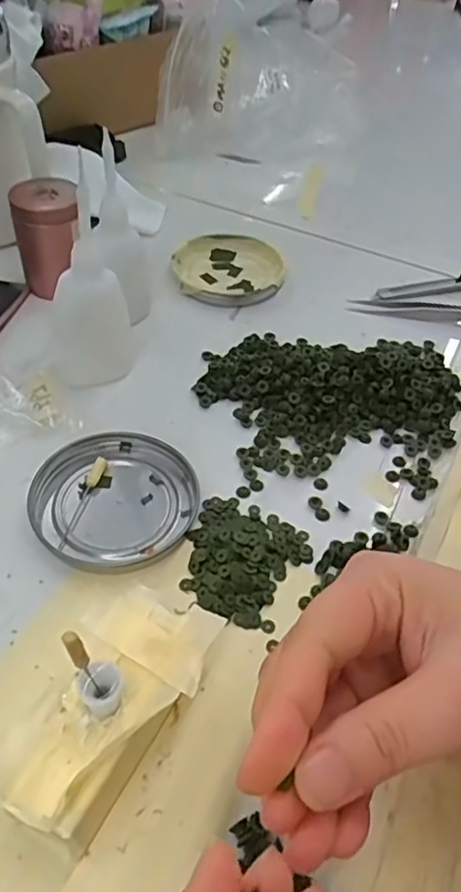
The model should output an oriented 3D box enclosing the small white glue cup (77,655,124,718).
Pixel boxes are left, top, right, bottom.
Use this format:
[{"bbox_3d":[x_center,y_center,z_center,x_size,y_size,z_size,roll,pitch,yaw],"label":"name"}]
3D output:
[{"bbox_3d":[-0.043,0.081,0.206,0.012,0.016,0.014,23,50,16],"label":"small white glue cup"}]

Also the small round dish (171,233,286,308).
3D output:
[{"bbox_3d":[-0.001,-0.128,0.448,0.078,0.009,0.076,3,48,-3],"label":"small round dish"}]

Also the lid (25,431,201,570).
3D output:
[{"bbox_3d":[-0.057,0.025,0.304,0.076,0.010,0.076,3,48,-3],"label":"lid"}]

